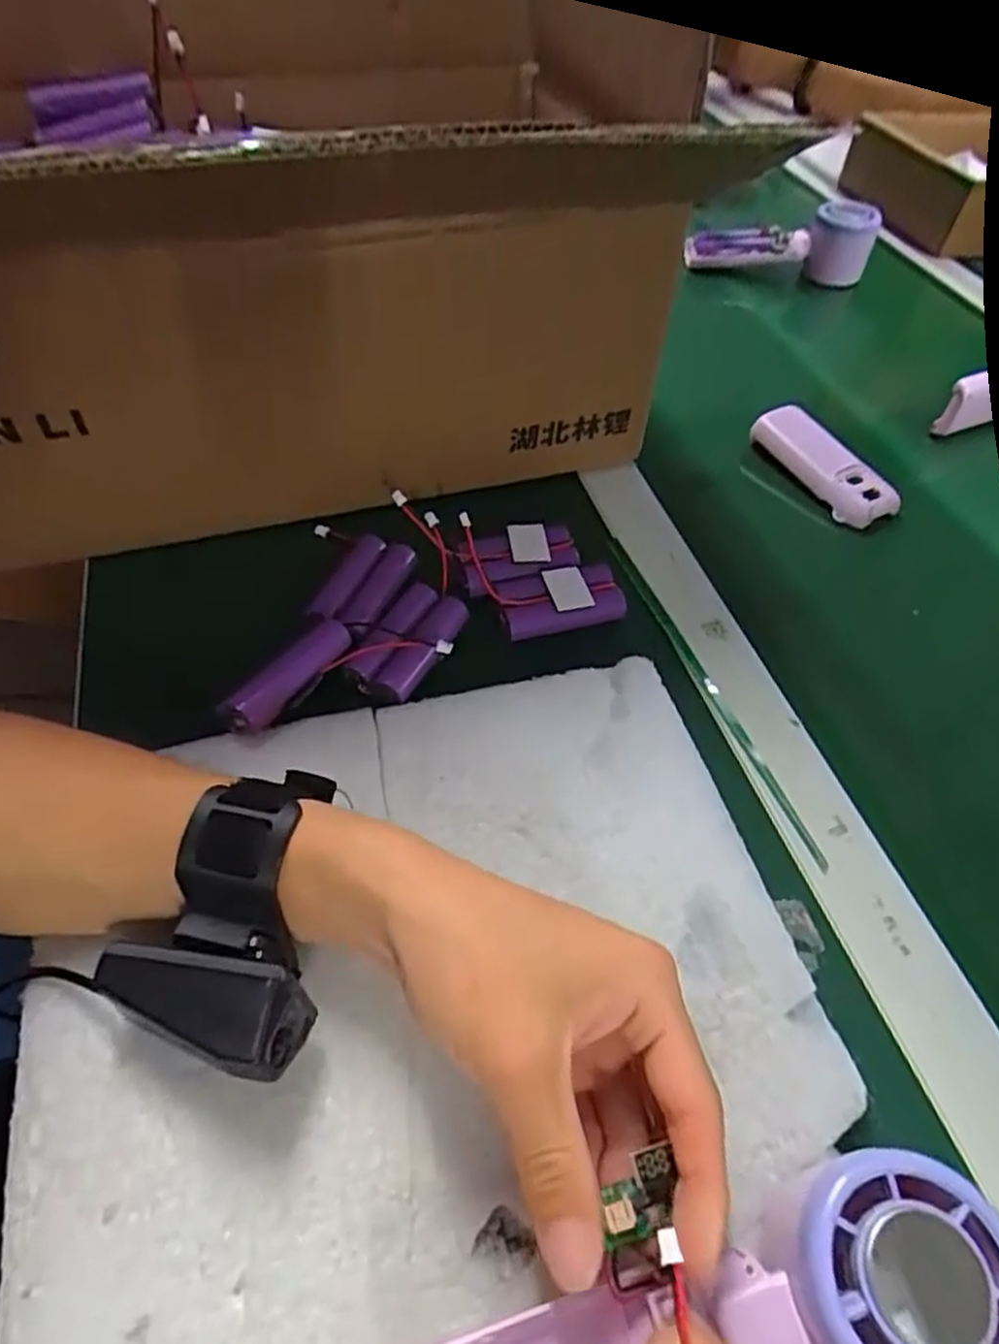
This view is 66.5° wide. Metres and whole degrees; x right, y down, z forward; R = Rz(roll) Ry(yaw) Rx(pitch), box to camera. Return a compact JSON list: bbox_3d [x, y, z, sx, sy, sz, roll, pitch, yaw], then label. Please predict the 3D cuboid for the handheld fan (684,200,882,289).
[{"bbox_3d":[0.271,-0.421,0.742,0.176,0.060,0.079,-6,48,-11],"label":"handheld fan"}]

